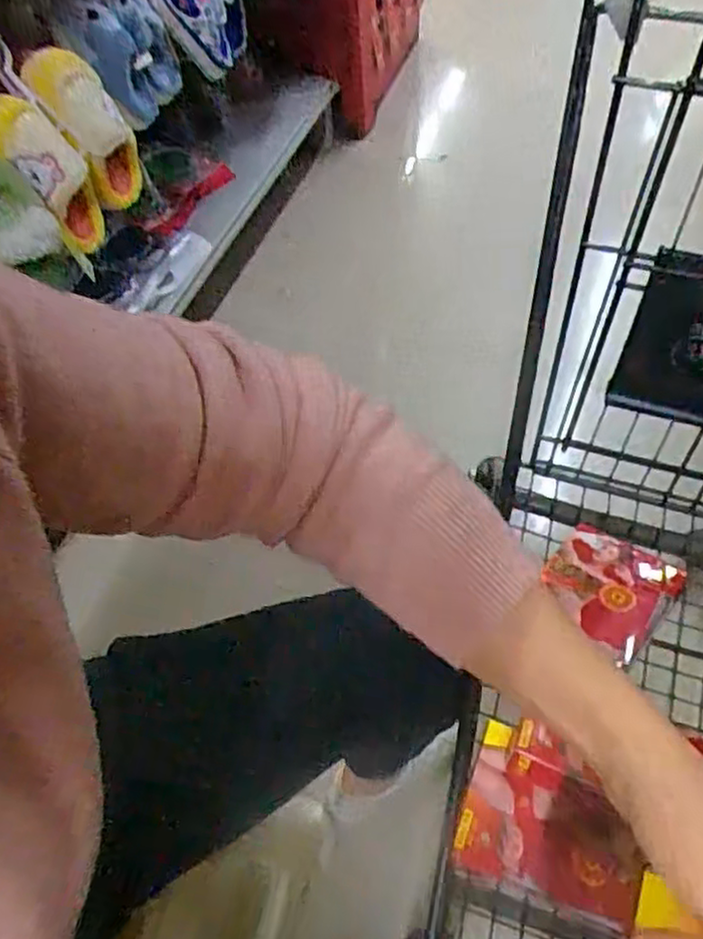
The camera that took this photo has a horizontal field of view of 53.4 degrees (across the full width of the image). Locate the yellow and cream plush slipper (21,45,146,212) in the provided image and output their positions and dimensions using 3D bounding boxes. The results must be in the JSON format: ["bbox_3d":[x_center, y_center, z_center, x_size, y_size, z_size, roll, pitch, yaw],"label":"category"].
[{"bbox_3d":[-0.353,-0.469,0.967,0.102,0.209,0.067,-43,39,-21],"label":"yellow and cream plush slipper"}]

